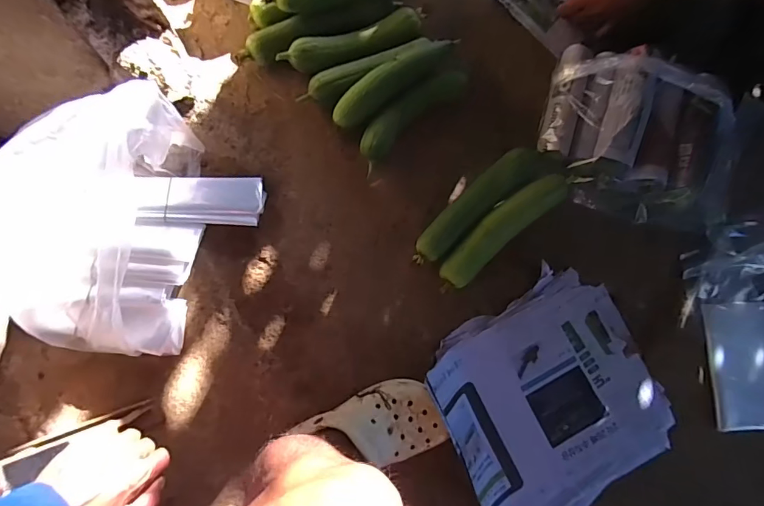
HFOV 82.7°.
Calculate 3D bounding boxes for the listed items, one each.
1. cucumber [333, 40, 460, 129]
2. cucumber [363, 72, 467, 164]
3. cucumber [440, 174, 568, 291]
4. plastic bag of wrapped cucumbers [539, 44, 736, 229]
[{"bbox_3d":[0.022,-0.280,0.701,0.229,0.050,0.058,-34,87,-7],"label":"cucumber"},{"bbox_3d":[0.049,-0.232,0.713,0.205,0.037,0.053,-40,87,-7],"label":"cucumber"},{"bbox_3d":[0.189,-0.038,0.699,0.250,0.054,0.060,-40,87,-7],"label":"cucumber"},{"bbox_3d":[0.431,-0.181,0.710,0.335,0.109,0.244,20,82,-2],"label":"plastic bag of wrapped cucumbers"}]

